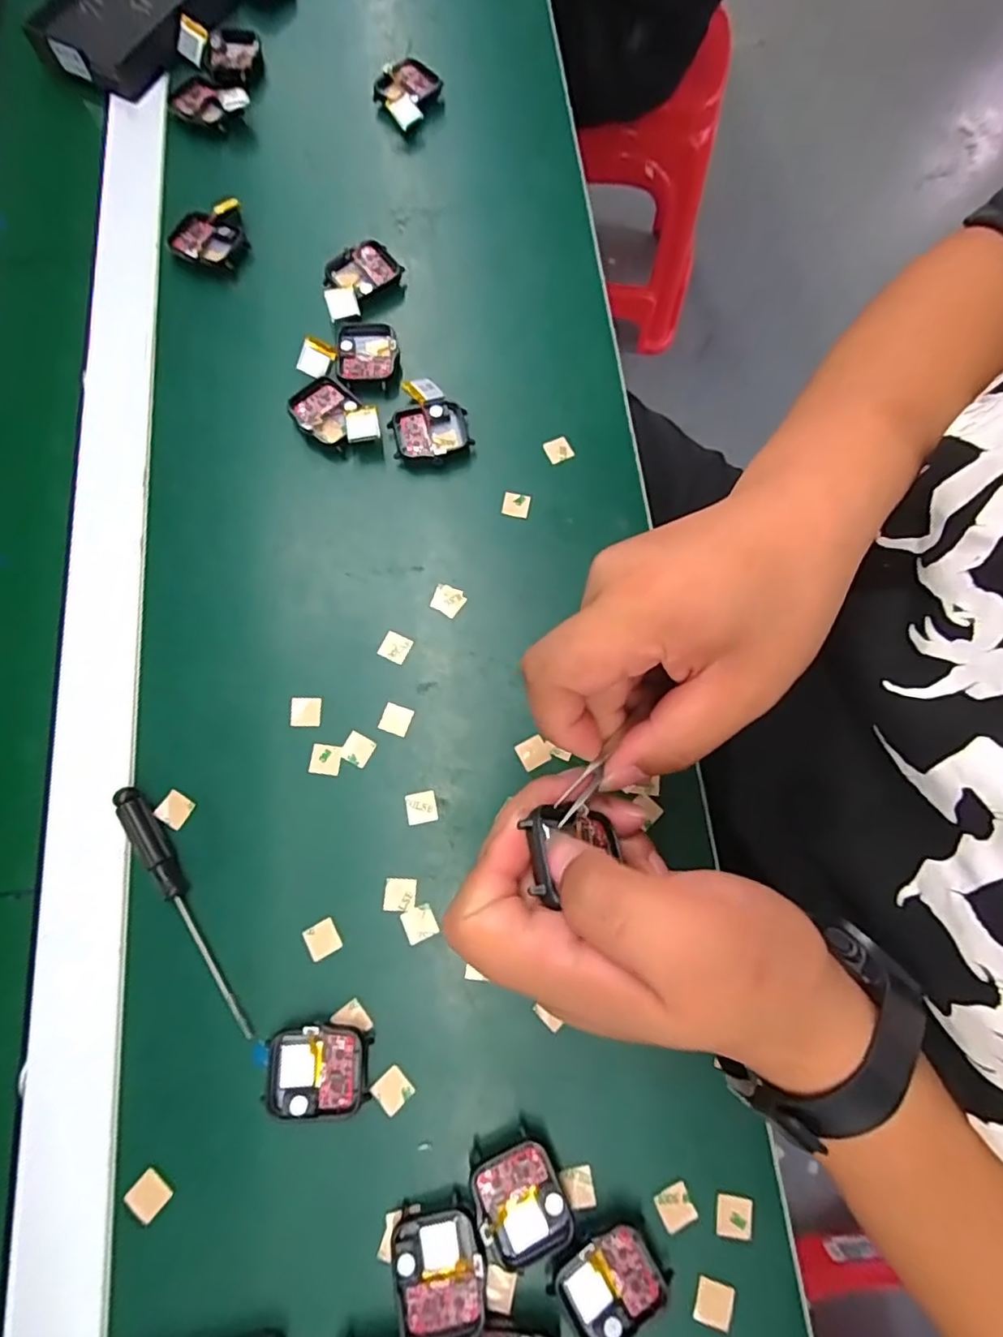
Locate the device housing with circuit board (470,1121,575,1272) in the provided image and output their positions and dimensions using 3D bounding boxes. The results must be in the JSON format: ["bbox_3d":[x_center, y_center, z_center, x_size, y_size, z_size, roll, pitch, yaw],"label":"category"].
[{"bbox_3d":[0.008,0.234,0.257,0.036,0.012,0.047,-24,76,-7],"label":"device housing with circuit board"}]

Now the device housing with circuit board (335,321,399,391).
[{"bbox_3d":[-0.085,-0.200,0.369,0.037,0.008,0.048,-5,75,-2],"label":"device housing with circuit board"}]

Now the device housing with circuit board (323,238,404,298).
[{"bbox_3d":[-0.093,-0.262,0.387,0.046,0.014,0.037,-37,78,-10],"label":"device housing with circuit board"}]

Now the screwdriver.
[{"bbox_3d":[-0.154,0.116,0.281,0.010,0.014,0.131,-31,77,-9],"label":"screwdriver"}]

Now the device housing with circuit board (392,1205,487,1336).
[{"bbox_3d":[-0.027,0.257,0.246,0.037,0.010,0.042,-11,63,-5],"label":"device housing with circuit board"}]

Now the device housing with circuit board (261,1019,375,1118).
[{"bbox_3d":[-0.084,0.184,0.266,0.044,0.014,0.036,3,75,0],"label":"device housing with circuit board"}]

